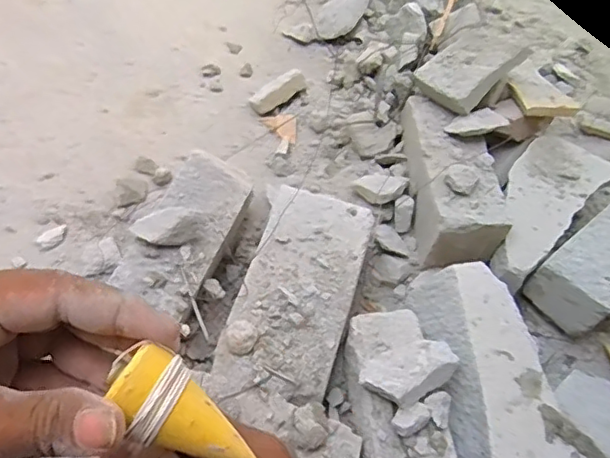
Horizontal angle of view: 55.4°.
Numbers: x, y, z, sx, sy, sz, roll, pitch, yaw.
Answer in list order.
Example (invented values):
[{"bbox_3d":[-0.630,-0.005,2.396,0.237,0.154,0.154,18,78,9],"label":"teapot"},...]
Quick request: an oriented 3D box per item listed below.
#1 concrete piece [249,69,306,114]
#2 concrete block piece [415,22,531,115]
[{"bbox_3d":[-0.034,-0.175,0.749,0.074,0.018,0.031,-33,65,-1],"label":"concrete piece"},{"bbox_3d":[0.185,-0.184,0.655,0.111,0.027,0.079,-41,56,-9],"label":"concrete block piece"}]

